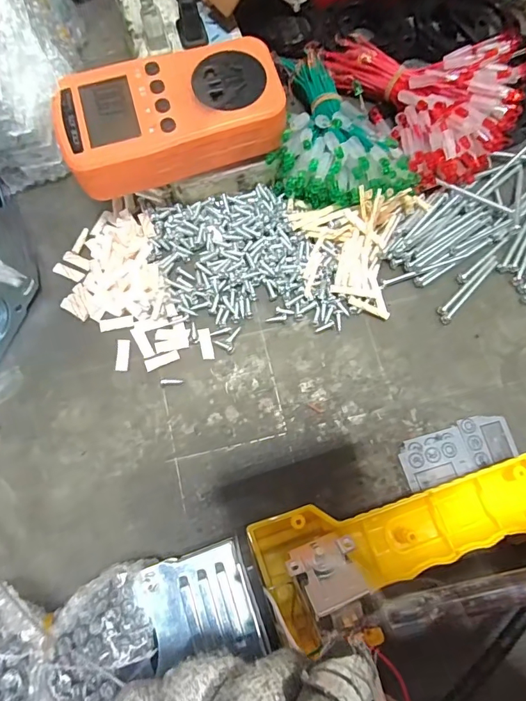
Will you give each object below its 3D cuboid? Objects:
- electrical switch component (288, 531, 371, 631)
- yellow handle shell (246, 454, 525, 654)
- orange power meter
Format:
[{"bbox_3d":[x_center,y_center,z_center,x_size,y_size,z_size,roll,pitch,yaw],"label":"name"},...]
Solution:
[{"bbox_3d":[0.031,0.109,0.207,0.032,0.016,0.042,-13,32,-7],"label":"electrical switch component"},{"bbox_3d":[0.079,0.101,0.234,0.162,0.024,0.060,-16,76,-5],"label":"yellow handle shell"},{"bbox_3d":[-0.054,-0.139,0.256,0.125,0.034,0.063,-19,77,-5],"label":"orange power meter"}]

